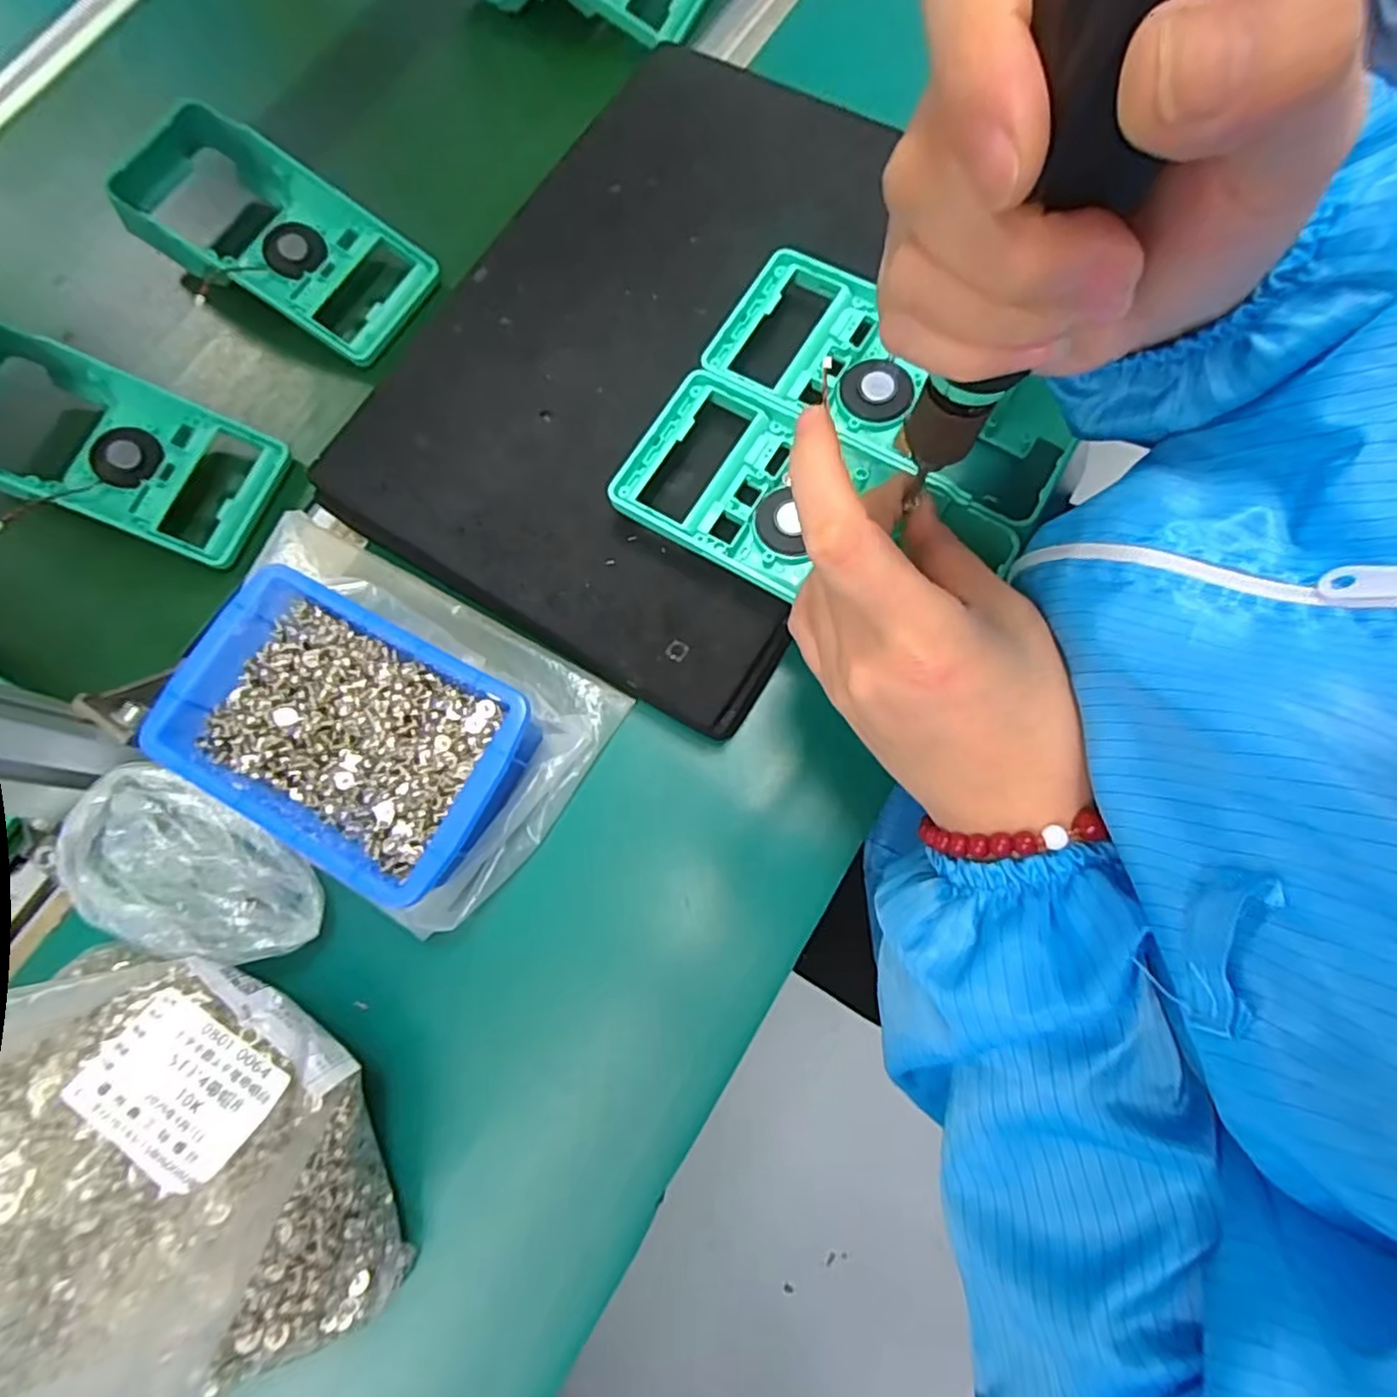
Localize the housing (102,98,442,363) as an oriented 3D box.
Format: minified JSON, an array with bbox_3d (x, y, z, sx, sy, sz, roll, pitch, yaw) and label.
[{"bbox_3d":[-0.261,-0.276,0.406,0.202,0.048,0.090,33,77,9],"label":"housing"}]

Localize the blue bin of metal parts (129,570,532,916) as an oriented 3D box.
[{"bbox_3d":[-0.150,0.016,0.303,0.153,0.044,0.098,31,77,9],"label":"blue bin of metal parts"}]

